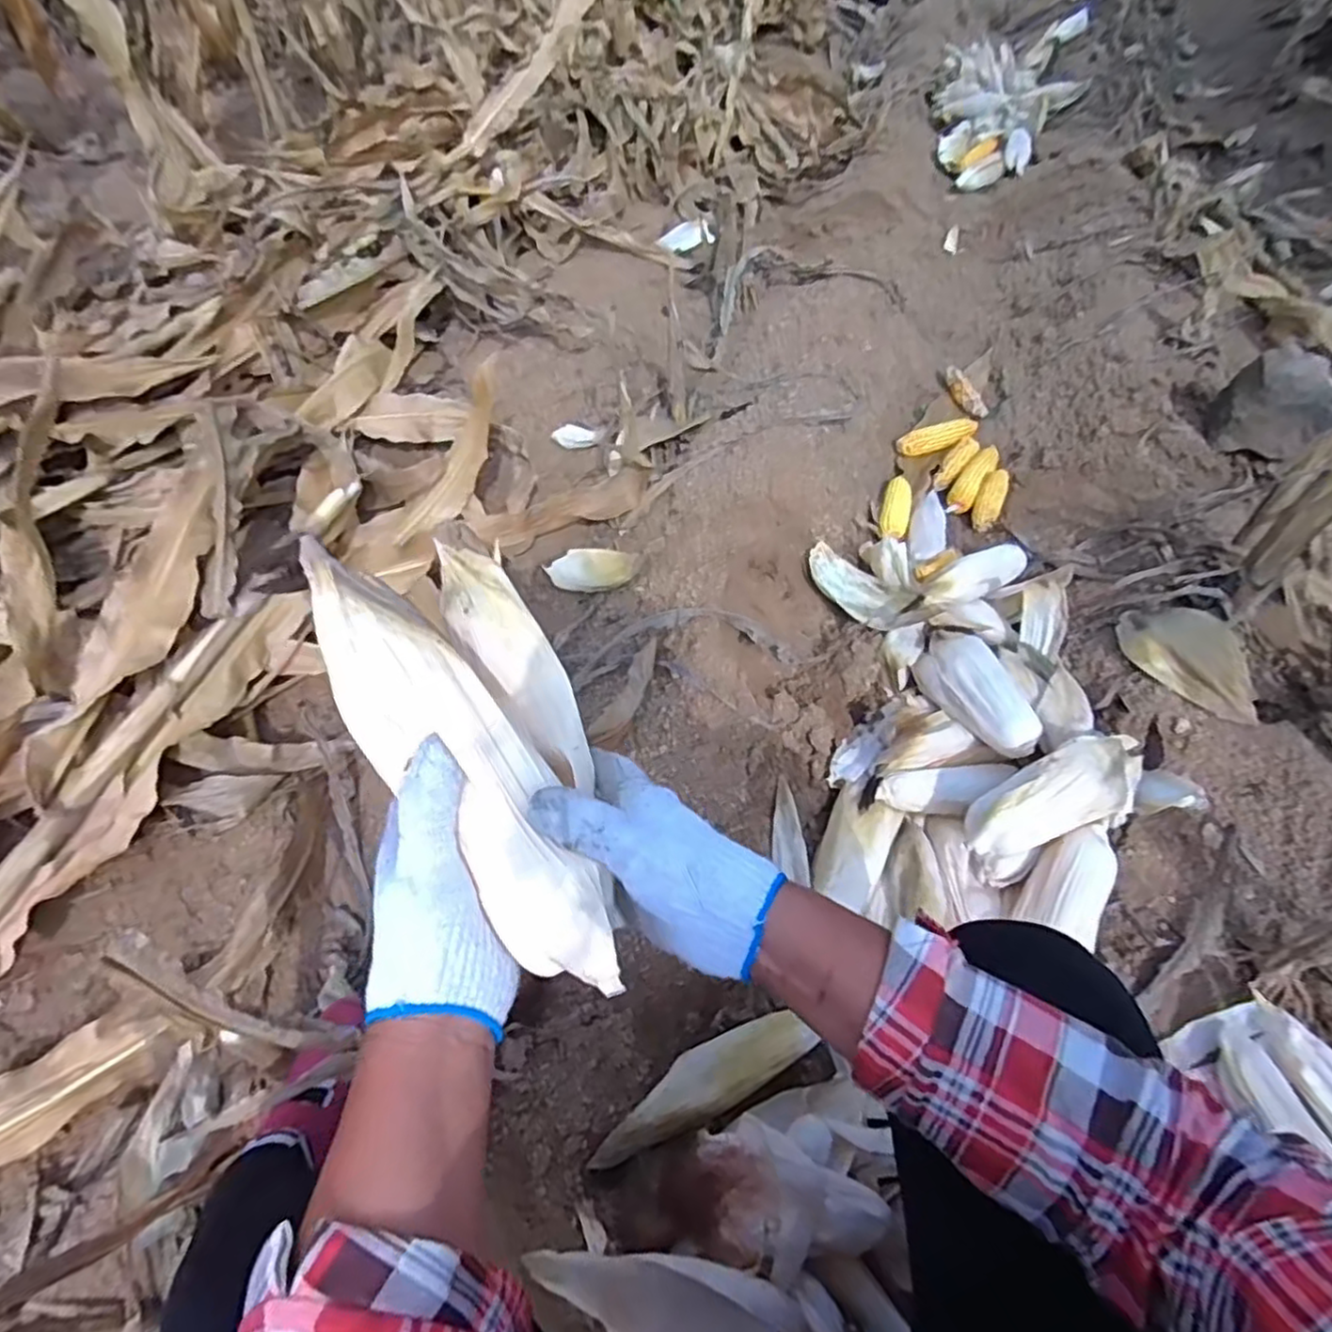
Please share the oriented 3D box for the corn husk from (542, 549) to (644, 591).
[{"bbox_3d":[-0.121,-0.157,1.138,0.177,0.021,0.084,7,51,31],"label":"corn husk"}]

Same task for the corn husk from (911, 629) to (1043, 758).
[{"bbox_3d":[0.413,0.024,0.928,0.092,0.060,0.228,-19,54,-11],"label":"corn husk"}]

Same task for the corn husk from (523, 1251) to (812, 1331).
[{"bbox_3d":[0.001,0.478,0.515,0.219,0.065,0.087,30,56,-6],"label":"corn husk"}]

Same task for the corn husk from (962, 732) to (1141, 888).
[{"bbox_3d":[0.458,0.159,0.813,0.238,0.112,0.086,-21,54,-13],"label":"corn husk"}]

